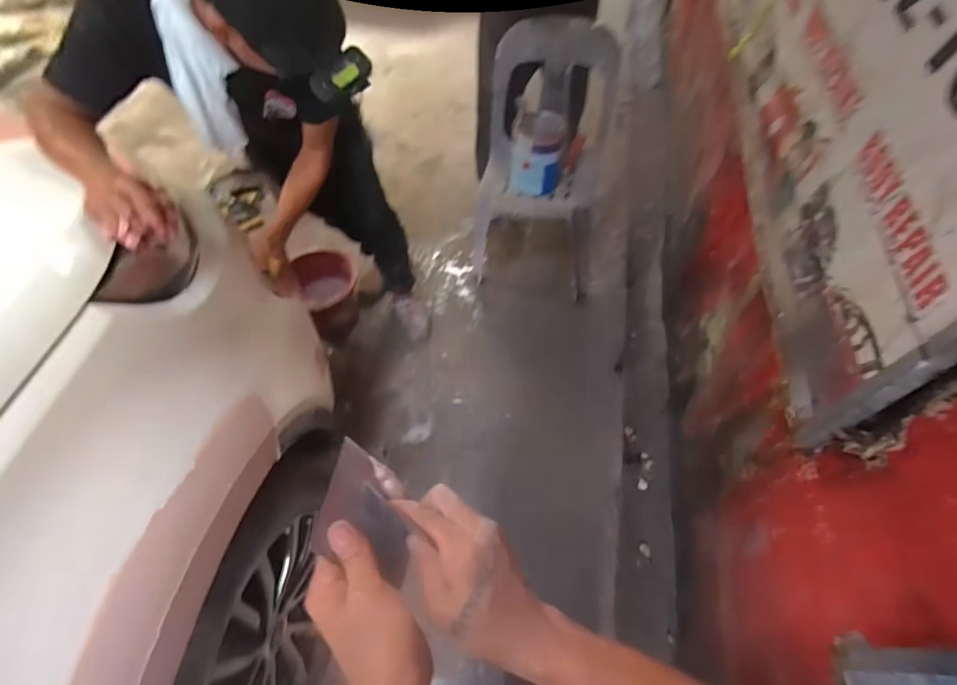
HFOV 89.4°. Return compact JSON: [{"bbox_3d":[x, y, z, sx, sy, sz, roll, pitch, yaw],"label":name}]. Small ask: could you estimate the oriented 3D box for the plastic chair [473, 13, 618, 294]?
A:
[{"bbox_3d":[0.215,-0.566,1.599,0.385,0.695,0.469,7,58,6],"label":"plastic chair"}]

